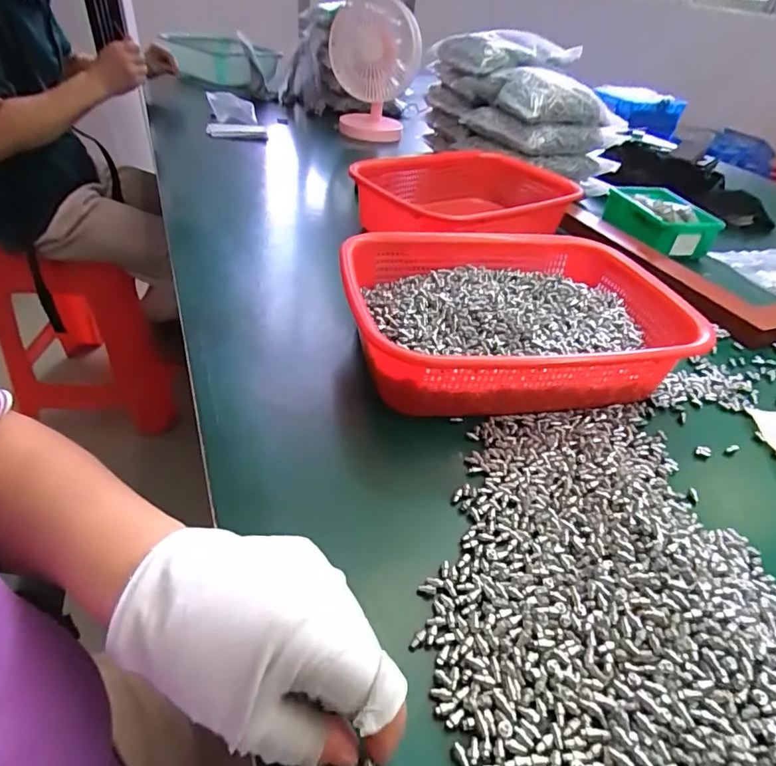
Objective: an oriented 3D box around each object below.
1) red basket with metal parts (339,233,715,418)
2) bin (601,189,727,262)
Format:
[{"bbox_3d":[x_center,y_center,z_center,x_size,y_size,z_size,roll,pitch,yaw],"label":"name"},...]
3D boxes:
[{"bbox_3d":[0.103,-0.059,0.426,0.272,0.071,0.205,-3,41,-12],"label":"red basket with metal parts"},{"bbox_3d":[0.396,-0.238,0.703,0.105,0.050,0.149,-1,41,-9],"label":"bin"}]

